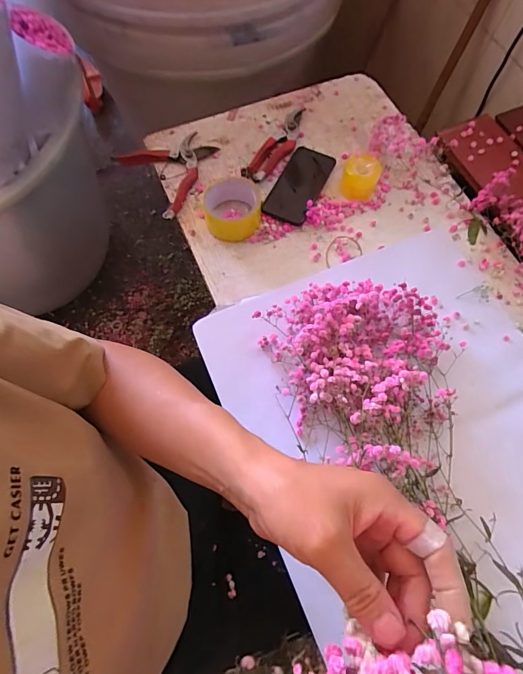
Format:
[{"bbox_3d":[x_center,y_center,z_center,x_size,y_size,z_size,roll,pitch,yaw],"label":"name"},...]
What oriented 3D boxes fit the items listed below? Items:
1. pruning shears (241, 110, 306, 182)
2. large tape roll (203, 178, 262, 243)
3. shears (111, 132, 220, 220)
[{"bbox_3d":[0.035,-0.350,0.690,0.055,0.017,0.199,26,70,9],"label":"pruning shears"},{"bbox_3d":[-0.046,-0.203,0.616,0.090,0.043,0.086,1,68,-2],"label":"large tape roll"},{"bbox_3d":[-0.145,-0.295,0.665,0.153,0.020,0.172,-37,74,-14],"label":"shears"}]

